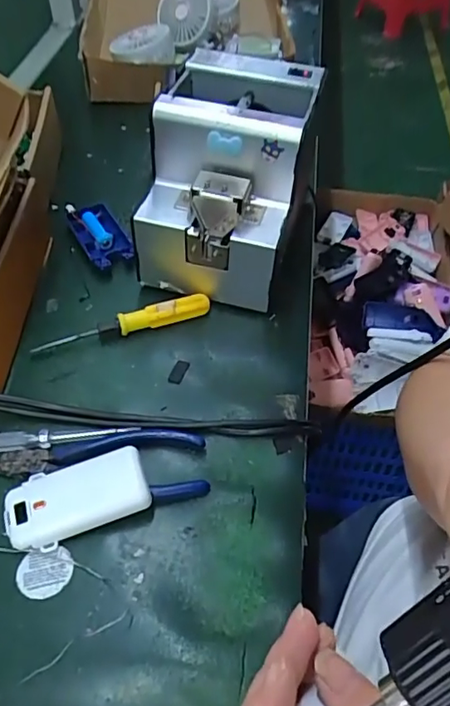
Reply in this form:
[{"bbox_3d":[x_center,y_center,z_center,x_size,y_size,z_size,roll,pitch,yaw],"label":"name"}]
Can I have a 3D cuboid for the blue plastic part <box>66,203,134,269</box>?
[{"bbox_3d":[-0.128,-0.121,0.539,0.041,0.023,0.092,-25,55,-19],"label":"blue plastic part"}]

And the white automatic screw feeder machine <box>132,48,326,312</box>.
[{"bbox_3d":[0.007,-0.157,0.492,0.133,0.152,0.175,12,52,9],"label":"white automatic screw feeder machine"}]

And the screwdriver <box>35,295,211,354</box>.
[{"bbox_3d":[-0.087,-0.026,0.466,0.152,0.022,0.015,-15,52,-12],"label":"screwdriver"}]

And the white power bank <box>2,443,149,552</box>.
[{"bbox_3d":[-0.100,0.099,0.361,0.093,0.018,0.046,-17,53,-13],"label":"white power bank"}]

